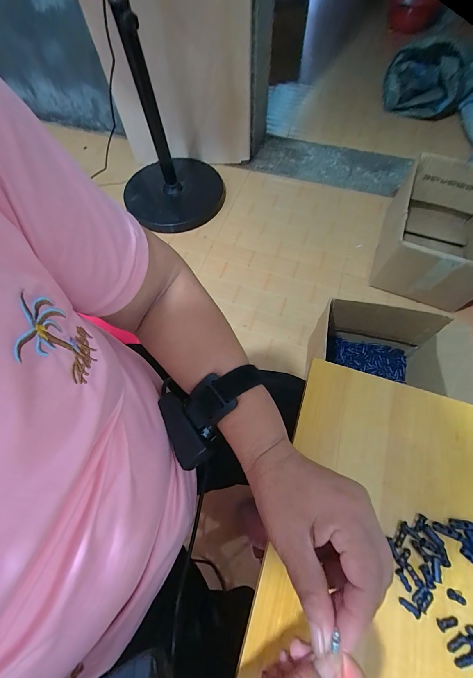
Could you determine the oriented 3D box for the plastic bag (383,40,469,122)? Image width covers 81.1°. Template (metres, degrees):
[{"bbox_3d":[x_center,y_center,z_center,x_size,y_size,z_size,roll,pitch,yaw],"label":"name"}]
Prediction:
[{"bbox_3d":[0.827,-1.136,1.217,0.326,0.253,0.124,3,65,4],"label":"plastic bag"}]

